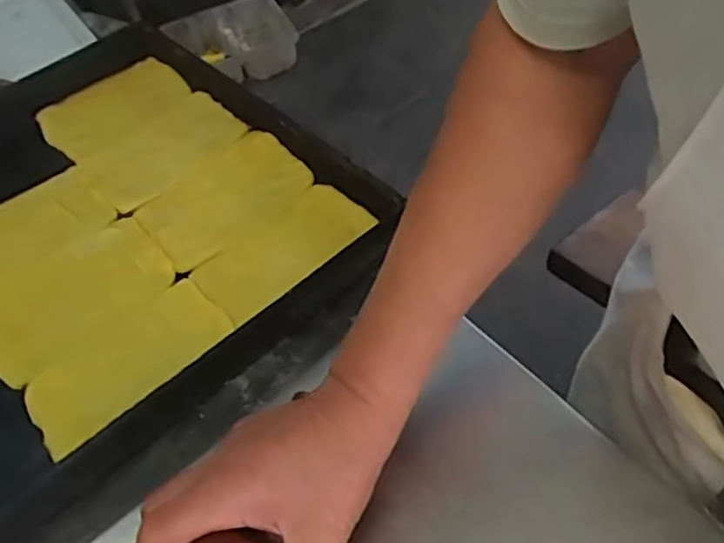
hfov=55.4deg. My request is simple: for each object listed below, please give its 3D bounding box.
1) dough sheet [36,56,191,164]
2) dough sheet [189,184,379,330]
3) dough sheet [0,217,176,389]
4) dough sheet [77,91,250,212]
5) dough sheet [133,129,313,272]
[{"bbox_3d":[-0.237,-0.160,0.662,0.130,0.018,0.090,-40,54,-22],"label":"dough sheet"},{"bbox_3d":[-0.059,-0.015,0.543,0.135,0.016,0.079,-37,53,-21],"label":"dough sheet"},{"bbox_3d":[-0.223,0.019,0.532,0.144,0.022,0.096,-36,53,-20],"label":"dough sheet"},{"bbox_3d":[-0.179,-0.113,0.626,0.088,0.007,0.142,34,62,32],"label":"dough sheet"},{"bbox_3d":[-0.116,-0.064,0.585,0.085,0.013,0.141,34,62,32],"label":"dough sheet"}]

